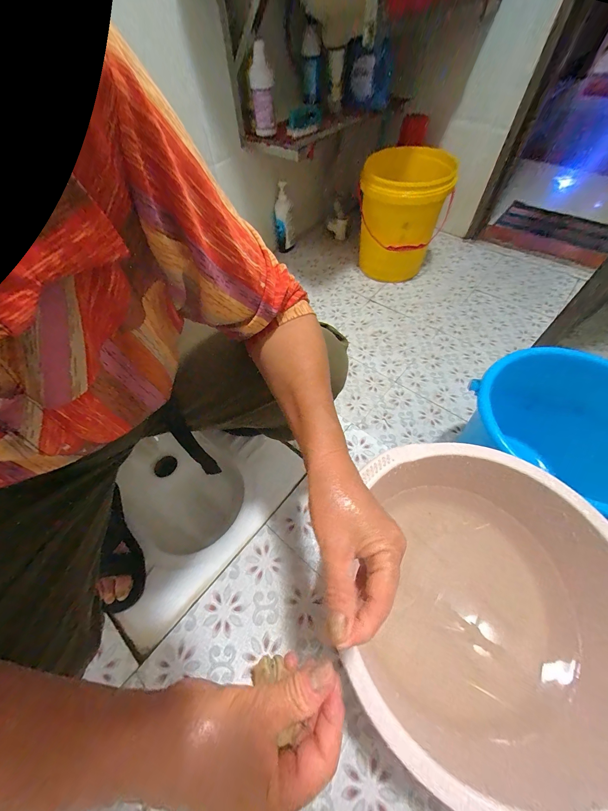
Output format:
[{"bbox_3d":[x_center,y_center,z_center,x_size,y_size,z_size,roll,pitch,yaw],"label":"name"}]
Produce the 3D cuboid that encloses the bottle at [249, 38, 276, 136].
[{"bbox_3d":[-0.128,-0.948,0.882,0.071,0.185,0.063,-6,57,2],"label":"bottle"}]

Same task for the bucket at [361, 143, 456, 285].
[{"bbox_3d":[0.355,-0.695,1.059,0.301,0.340,0.295,18,59,14],"label":"bucket"}]

